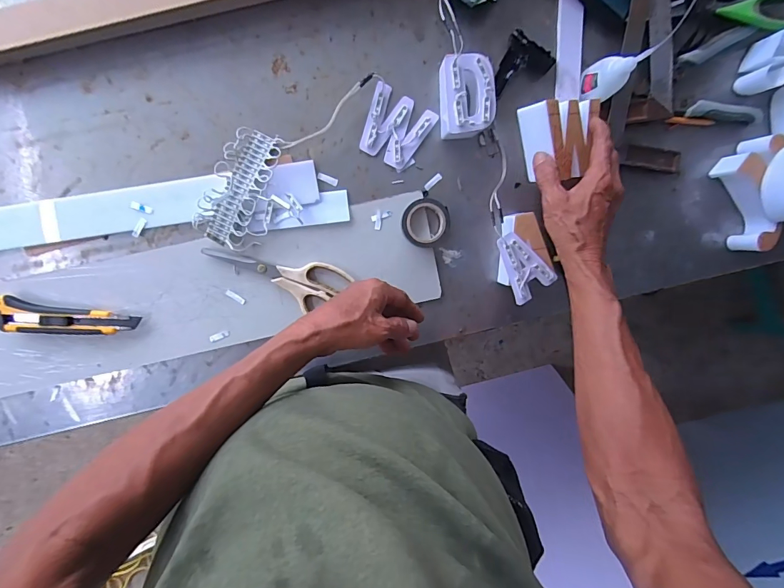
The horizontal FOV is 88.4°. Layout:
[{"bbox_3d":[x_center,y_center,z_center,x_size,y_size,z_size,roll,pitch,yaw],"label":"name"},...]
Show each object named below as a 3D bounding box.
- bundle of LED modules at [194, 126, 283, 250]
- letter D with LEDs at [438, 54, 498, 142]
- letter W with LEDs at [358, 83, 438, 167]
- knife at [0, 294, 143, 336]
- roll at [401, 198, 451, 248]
[{"bbox_3d":[-0.176,-0.124,0.483,0.074,0.029,0.137,24,96,-7],"label":"bundle of LED modules"},{"bbox_3d":[0.086,-0.226,0.473,0.056,0.051,0.083,-8,101,-3],"label":"letter D with LEDs"},{"bbox_3d":[0.003,-0.202,0.493,0.079,0.010,0.079,27,95,-7],"label":"letter W with LEDs"},{"bbox_3d":[-0.391,0.029,0.490,0.157,0.026,0.040,5,98,-5],"label":"knife"},{"bbox_3d":[0.041,-0.089,0.503,0.058,0.020,0.059,-1,98,-4],"label":"roll"}]

